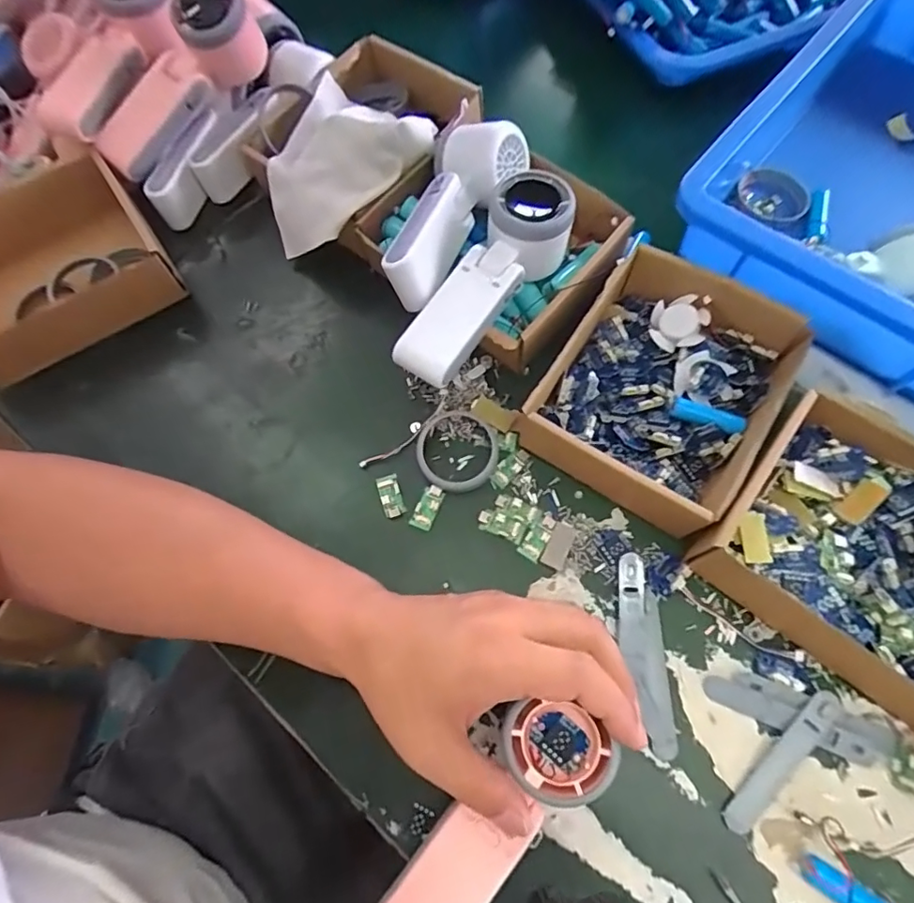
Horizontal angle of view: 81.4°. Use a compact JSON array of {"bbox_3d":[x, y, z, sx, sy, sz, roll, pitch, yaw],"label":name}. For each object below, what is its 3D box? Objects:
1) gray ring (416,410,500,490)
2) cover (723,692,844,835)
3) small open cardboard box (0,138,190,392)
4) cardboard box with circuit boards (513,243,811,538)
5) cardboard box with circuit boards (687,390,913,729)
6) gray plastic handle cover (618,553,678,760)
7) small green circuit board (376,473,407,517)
[{"bbox_3d":[0.000,-0.001,0.384,0.058,0.012,0.058,-1,68,2],"label":"gray ring"},{"bbox_3d":[0.187,0.177,0.304,0.094,0.012,0.016,-42,73,-14],"label":"cover"},{"bbox_3d":[-0.334,-0.147,0.429,0.174,0.054,0.159,-32,71,-10],"label":"small open cardboard box"},{"bbox_3d":[0.143,-0.043,0.375,0.137,0.052,0.178,34,73,14],"label":"cardboard box with circuit boards"},{"bbox_3d":[0.255,0.059,0.327,0.163,0.053,0.144,39,74,15],"label":"cardboard box with circuit boards"},{"bbox_3d":[0.116,0.124,0.332,0.025,0.007,0.115,-1,68,1],"label":"gray plastic handle cover"},{"bbox_3d":[-0.047,0.031,0.377,0.015,0.004,0.030,-18,69,-5],"label":"small green circuit board"}]

